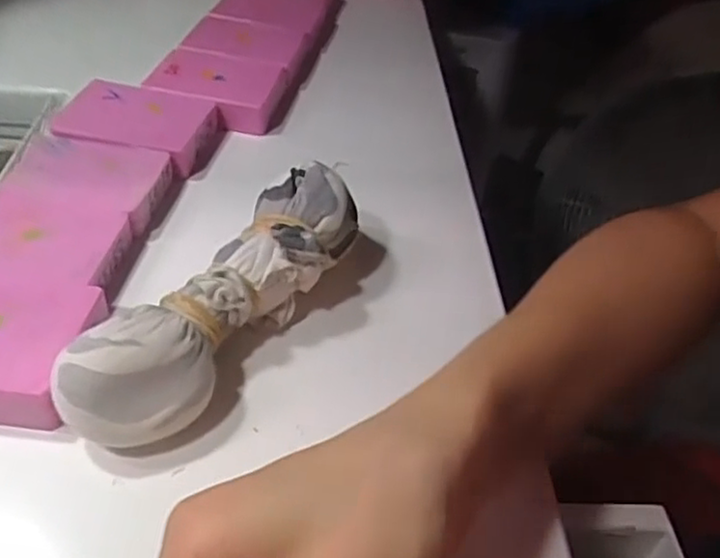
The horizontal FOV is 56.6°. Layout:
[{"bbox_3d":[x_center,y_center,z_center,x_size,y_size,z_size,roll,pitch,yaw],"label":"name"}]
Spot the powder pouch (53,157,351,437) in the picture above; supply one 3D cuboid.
[{"bbox_3d":[-0.052,0.006,0.278,0.045,0.045,0.157,27,47,20],"label":"powder pouch"}]

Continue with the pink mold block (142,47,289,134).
[{"bbox_3d":[-0.092,-0.121,0.432,0.080,0.022,0.060,10,43,4],"label":"pink mold block"}]

